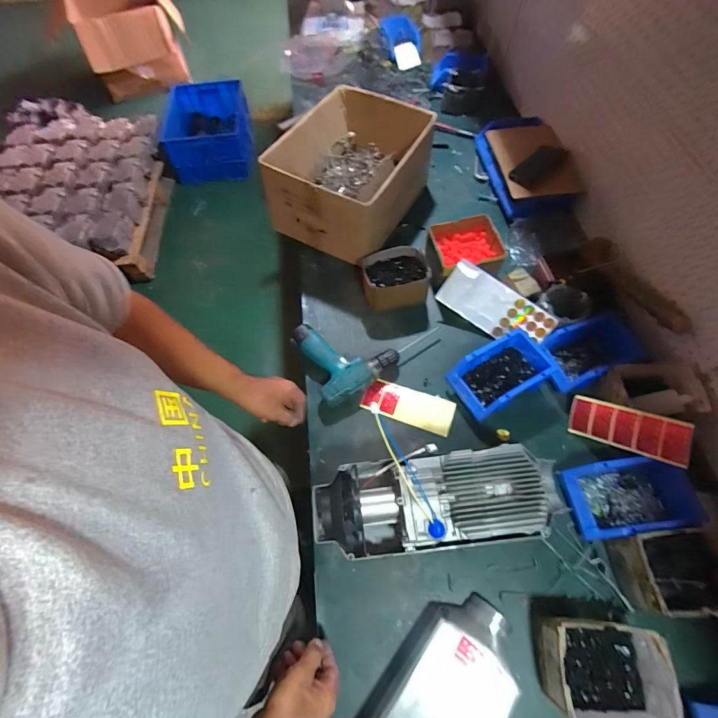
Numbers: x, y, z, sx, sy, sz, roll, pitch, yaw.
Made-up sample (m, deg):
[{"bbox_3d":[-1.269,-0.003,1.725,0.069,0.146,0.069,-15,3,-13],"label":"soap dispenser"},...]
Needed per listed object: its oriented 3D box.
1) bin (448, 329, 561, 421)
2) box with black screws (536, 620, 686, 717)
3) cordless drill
[{"bbox_3d":[0.291,0.033,0.779,0.193,0.072,0.119,-28,65,-12],"label":"bin"},{"bbox_3d":[0.352,0.448,0.549,0.160,0.093,0.120,3,62,4],"label":"box with black screws"},{"bbox_3d":[0.021,-0.036,0.845,0.291,0.047,0.196,-26,64,-11],"label":"cordless drill"}]

